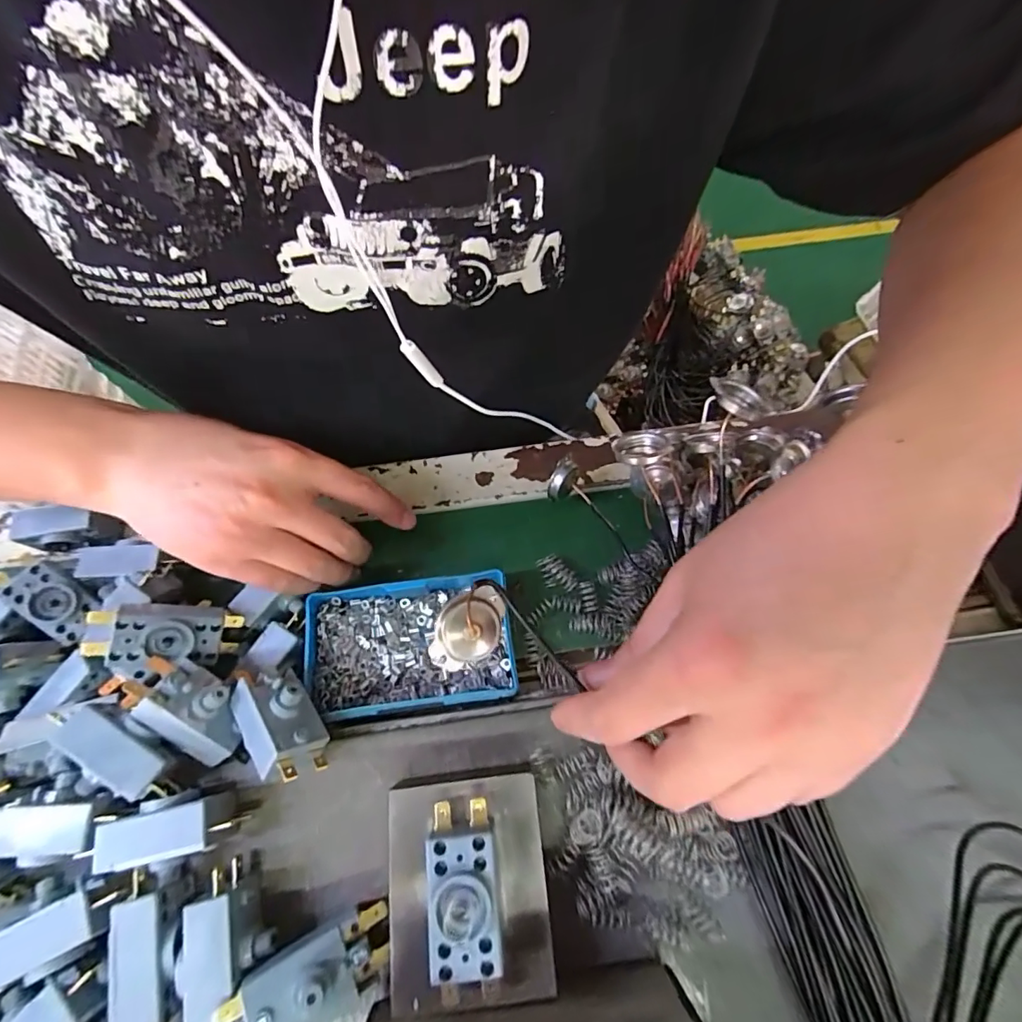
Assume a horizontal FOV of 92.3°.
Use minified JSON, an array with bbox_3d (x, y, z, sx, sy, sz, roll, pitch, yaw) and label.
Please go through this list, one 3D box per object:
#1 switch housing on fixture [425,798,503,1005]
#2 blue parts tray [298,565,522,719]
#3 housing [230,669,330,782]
[{"bbox_3d":[-0.019,0.156,0.199,0.027,0.022,0.065,-6,69,-2],"label":"switch housing on fixture"},{"bbox_3d":[-0.058,0.075,0.283,0.113,0.024,0.072,-7,69,-2],"label":"blue parts tray"},{"bbox_3d":[-0.111,0.101,0.239,0.055,0.028,0.030,43,116,32],"label":"housing"}]

